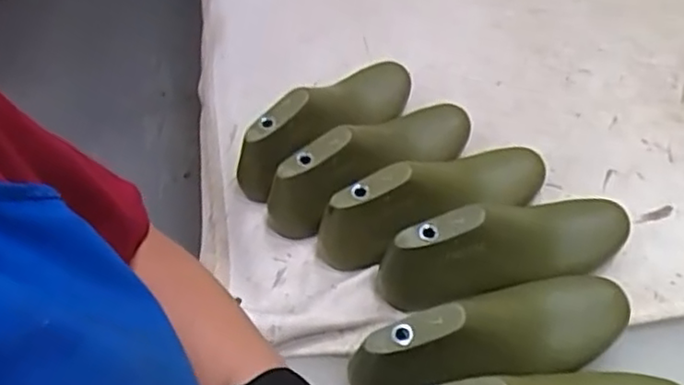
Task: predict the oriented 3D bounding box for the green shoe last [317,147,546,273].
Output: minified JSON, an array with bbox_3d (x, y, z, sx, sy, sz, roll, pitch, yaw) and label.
[{"bbox_3d":[0.099,0.008,0.633,0.242,0.094,0.078,-23,53,-18],"label":"green shoe last"}]

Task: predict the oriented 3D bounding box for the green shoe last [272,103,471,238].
[{"bbox_3d":[0.041,-0.035,0.664,0.238,0.093,0.072,-29,56,-22],"label":"green shoe last"}]

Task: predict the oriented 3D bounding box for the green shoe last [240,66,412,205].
[{"bbox_3d":[-0.010,-0.082,0.702,0.238,0.087,0.067,-37,59,-27],"label":"green shoe last"}]

